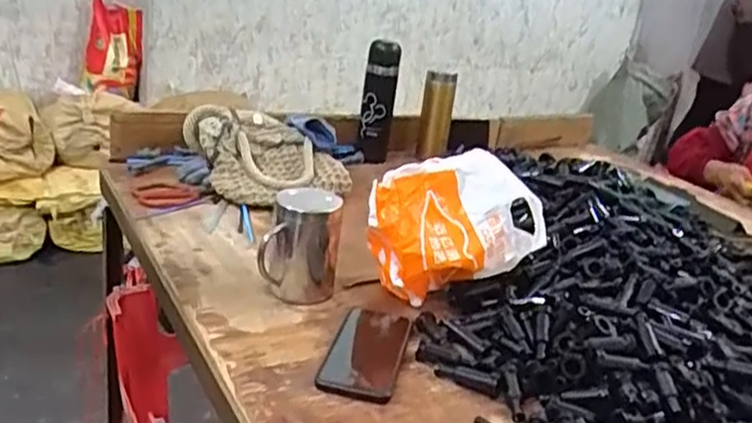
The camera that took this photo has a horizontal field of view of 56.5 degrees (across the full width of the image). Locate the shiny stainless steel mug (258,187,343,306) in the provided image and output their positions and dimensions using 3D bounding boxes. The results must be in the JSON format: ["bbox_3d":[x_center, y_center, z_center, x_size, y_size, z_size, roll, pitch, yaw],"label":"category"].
[{"bbox_3d":[-0.088,0.034,0.841,0.087,0.125,0.097,7,21,0],"label":"shiny stainless steel mug"}]

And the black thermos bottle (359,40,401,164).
[{"bbox_3d":[0.004,-0.210,1.369,0.062,0.230,0.059,6,21,-5],"label":"black thermos bottle"}]

